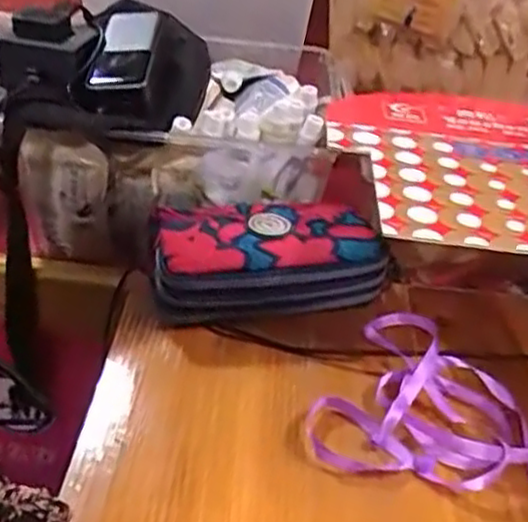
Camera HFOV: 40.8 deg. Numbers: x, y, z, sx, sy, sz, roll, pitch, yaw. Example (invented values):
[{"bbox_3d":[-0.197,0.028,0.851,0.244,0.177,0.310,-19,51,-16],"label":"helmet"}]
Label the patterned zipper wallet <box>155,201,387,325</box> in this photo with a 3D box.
[{"bbox_3d":[-0.004,-0.005,0.562,0.174,0.053,0.110,-4,35,-16],"label":"patterned zipper wallet"}]

